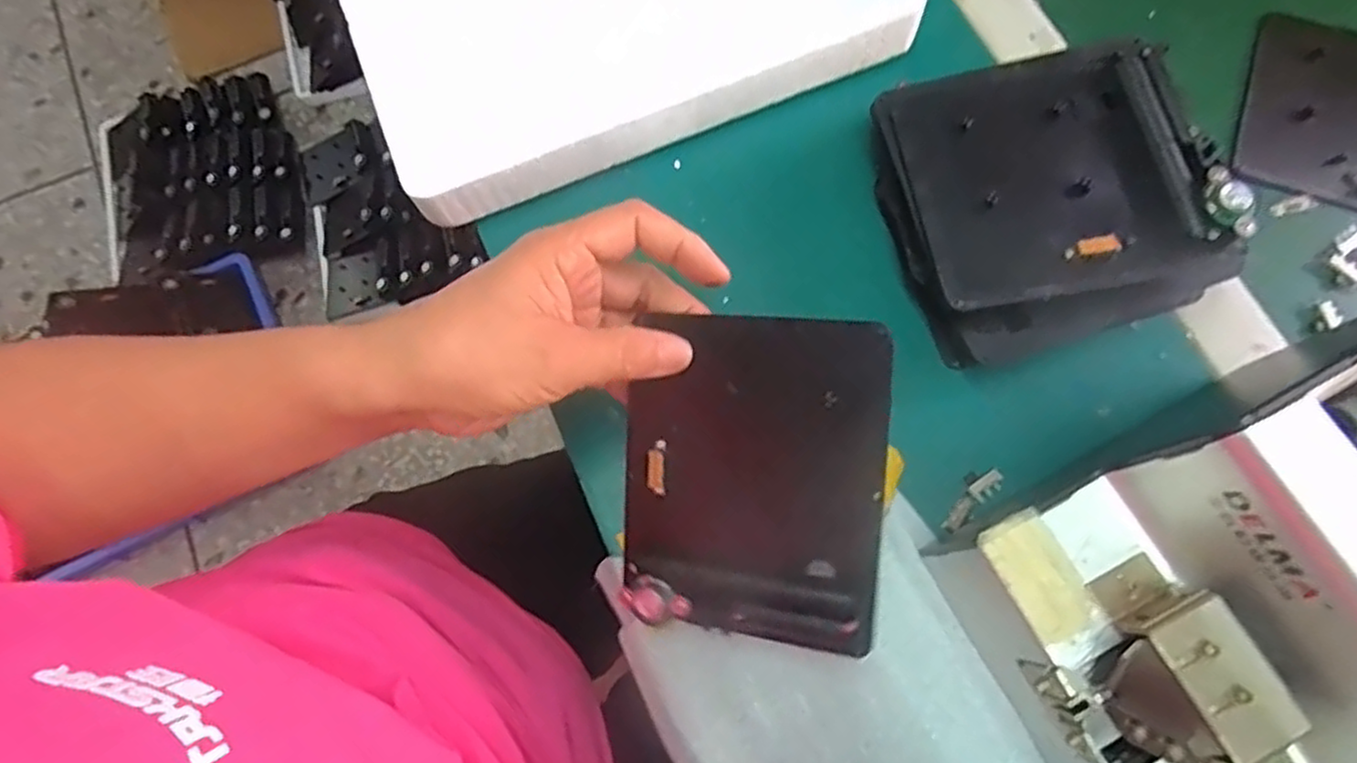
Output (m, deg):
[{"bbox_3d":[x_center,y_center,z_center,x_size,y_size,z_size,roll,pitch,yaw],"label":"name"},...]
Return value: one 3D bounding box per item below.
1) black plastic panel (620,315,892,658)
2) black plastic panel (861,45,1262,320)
[{"bbox_3d":[0.028,0.039,0.296,0.106,0.014,0.128,5,93,22],"label":"black plastic panel"},{"bbox_3d":[0.169,-0.097,0.325,0.127,0.022,0.118,-11,73,-1],"label":"black plastic panel"}]

